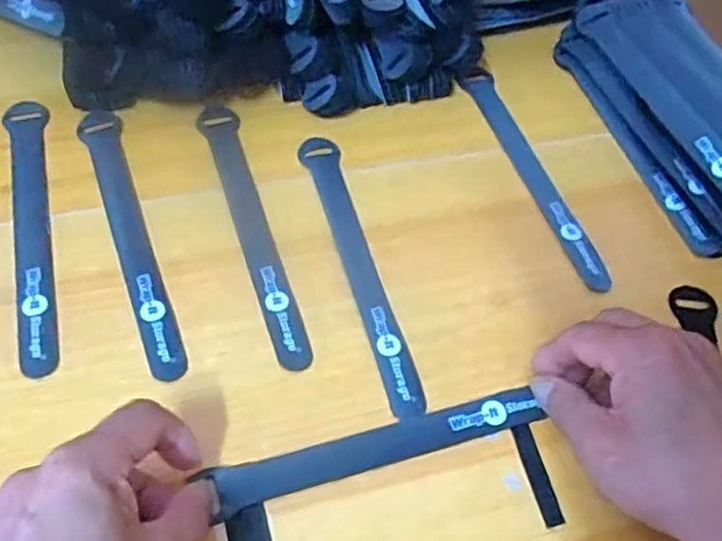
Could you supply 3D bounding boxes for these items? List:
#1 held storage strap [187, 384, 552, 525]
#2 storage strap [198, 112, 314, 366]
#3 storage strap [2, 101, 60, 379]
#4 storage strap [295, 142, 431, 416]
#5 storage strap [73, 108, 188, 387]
[{"bbox_3d":[0.012,0.089,0.353,0.165,0.010,0.020,-13,58,-13],"label":"held storage strap"},{"bbox_3d":[-0.066,-0.028,0.419,0.024,0.004,0.195,-13,59,-13],"label":"storage strap"},{"bbox_3d":[-0.193,-0.029,0.412,0.025,0.004,0.198,-13,59,-13],"label":"storage strap"},{"bbox_3d":[-0.002,-0.005,0.413,0.024,0.004,0.196,-11,58,-11],"label":"storage strap"},{"bbox_3d":[-0.136,-0.023,0.414,0.021,0.005,0.199,-17,60,-15],"label":"storage strap"}]

